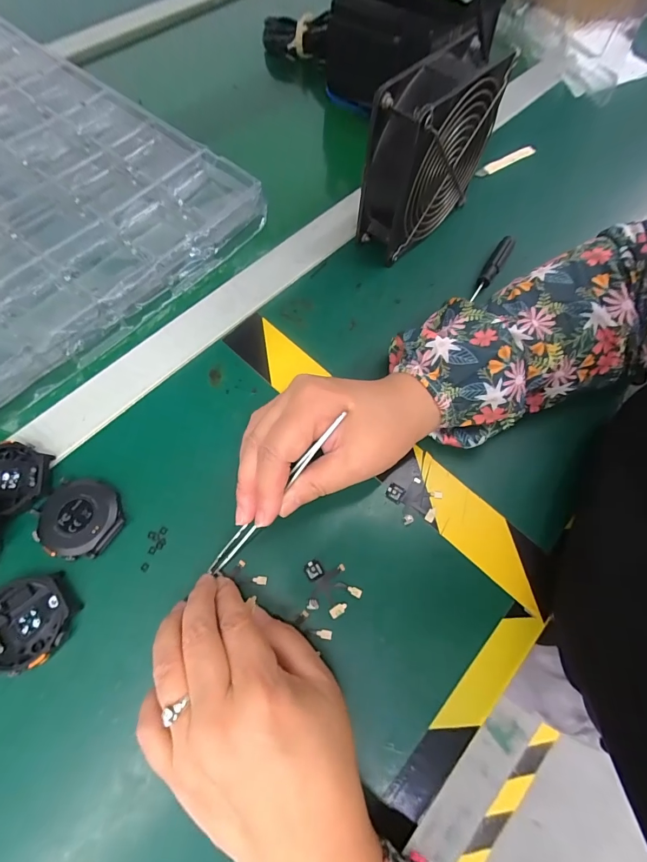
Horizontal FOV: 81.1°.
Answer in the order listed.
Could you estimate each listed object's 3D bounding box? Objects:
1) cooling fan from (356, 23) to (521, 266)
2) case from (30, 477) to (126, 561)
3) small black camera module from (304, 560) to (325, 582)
[{"bbox_3d":[0.086,-0.224,0.312,0.051,0.120,0.122,43,73,14],"label":"cooling fan"},{"bbox_3d":[-0.158,0.057,0.245,0.052,0.010,0.049,34,71,11],"label":"case"},{"bbox_3d":[-0.006,0.088,0.240,0.011,0.004,0.012,-32,72,-13],"label":"small black camera module"}]

